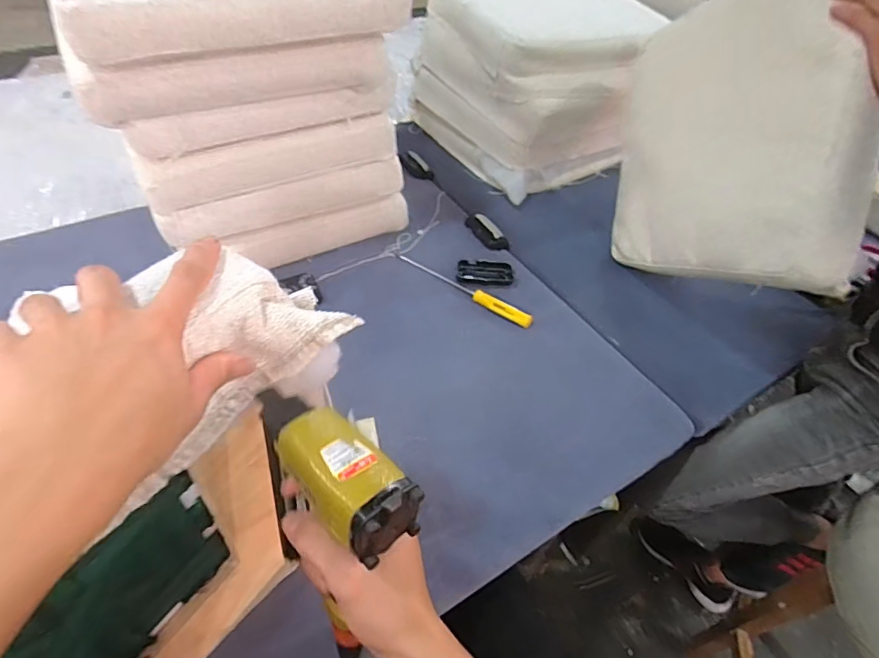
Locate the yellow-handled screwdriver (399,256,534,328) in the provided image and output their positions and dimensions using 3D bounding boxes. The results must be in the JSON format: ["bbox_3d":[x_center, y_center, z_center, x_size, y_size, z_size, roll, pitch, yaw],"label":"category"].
[{"bbox_3d":[0.045,-0.083,0.946,0.298,0.026,0.027,32,53,22],"label":"yellow-handled screwdriver"}]

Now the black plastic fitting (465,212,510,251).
[{"bbox_3d":[0.102,-0.212,1.073,0.056,0.014,0.119,-20,53,-21],"label":"black plastic fitting"}]

